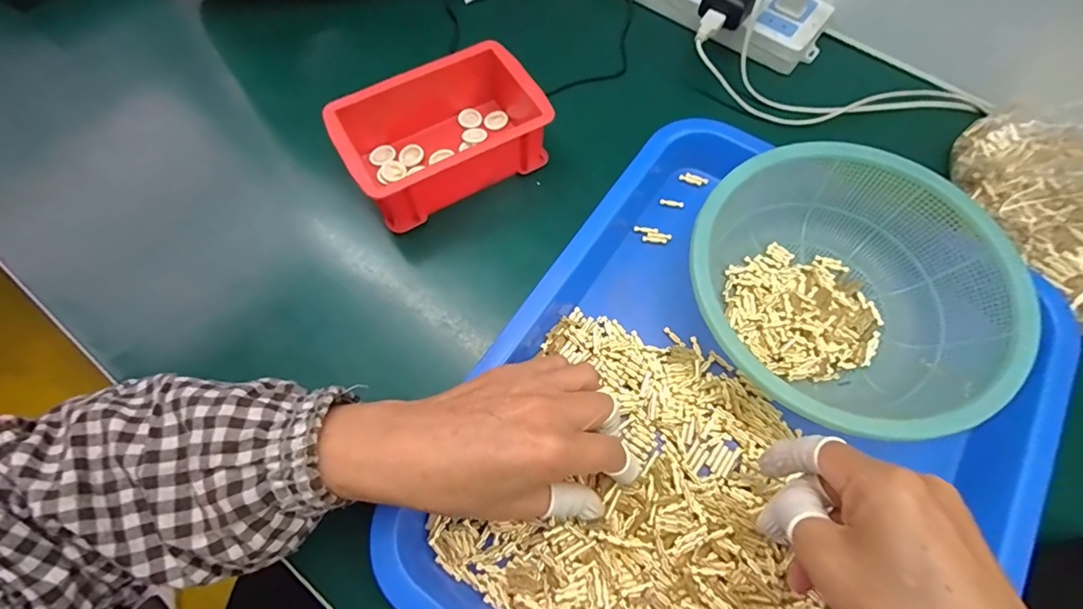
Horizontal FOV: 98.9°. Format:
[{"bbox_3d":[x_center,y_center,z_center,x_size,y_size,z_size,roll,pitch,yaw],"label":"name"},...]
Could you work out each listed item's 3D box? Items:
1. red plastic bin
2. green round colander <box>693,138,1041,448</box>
[{"bbox_3d":[-0.075,-0.131,0.364,0.152,0.058,0.096,-29,71,-13],"label":"red plastic bin"},{"bbox_3d":[0.193,-0.013,0.301,0.177,0.064,0.179,0,67,-1],"label":"green round colander"}]

